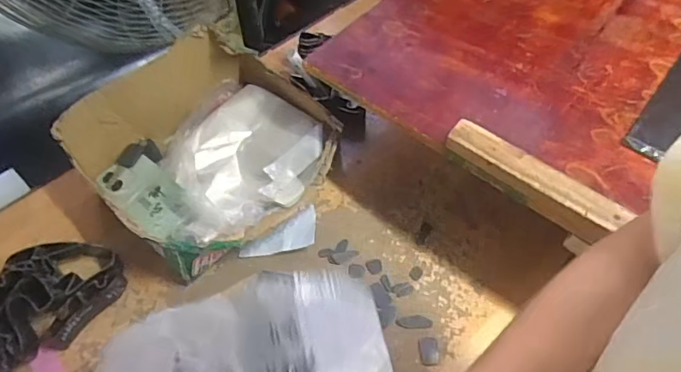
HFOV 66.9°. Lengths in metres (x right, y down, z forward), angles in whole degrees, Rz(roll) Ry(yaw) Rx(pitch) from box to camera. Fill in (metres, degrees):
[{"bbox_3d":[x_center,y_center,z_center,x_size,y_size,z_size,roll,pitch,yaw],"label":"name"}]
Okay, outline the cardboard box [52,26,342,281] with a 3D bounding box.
[{"bbox_3d":[-0.173,-0.058,0.704,0.274,0.136,0.304,35,61,24],"label":"cardboard box"}]

